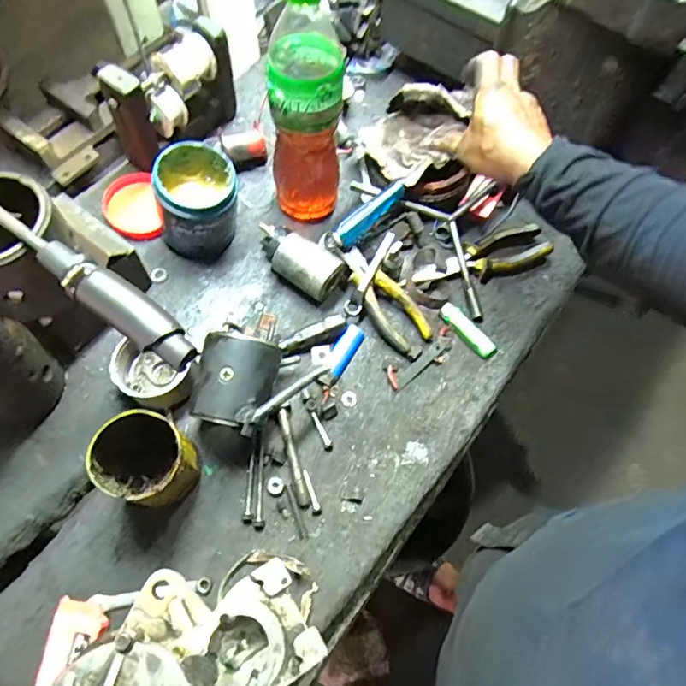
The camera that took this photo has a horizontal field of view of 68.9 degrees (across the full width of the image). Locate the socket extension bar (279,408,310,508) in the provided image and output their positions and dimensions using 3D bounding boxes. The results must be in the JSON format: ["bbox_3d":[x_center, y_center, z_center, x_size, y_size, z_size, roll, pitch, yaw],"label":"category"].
[{"bbox_3d":[-0.054,0.123,0.538,0.012,0.016,0.104,-14,67,-9],"label":"socket extension bar"}]

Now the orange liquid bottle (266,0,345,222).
[{"bbox_3d":[-0.042,-0.255,0.553,0.077,0.268,0.077,-2,66,-4],"label":"orange liquid bottle"}]

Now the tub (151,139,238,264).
[{"bbox_3d":[-0.171,-0.163,0.587,0.092,0.111,0.093,1,66,-3],"label":"tub"}]

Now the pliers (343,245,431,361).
[{"bbox_3d":[0.051,-0.049,0.598,0.055,0.022,0.143,-34,90,-17],"label":"pliers"}]

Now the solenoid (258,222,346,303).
[{"bbox_3d":[-0.055,-0.099,0.596,0.105,0.044,0.049,29,67,10],"label":"solenoid"}]

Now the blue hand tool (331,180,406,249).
[{"bbox_3d":[0.031,-0.156,0.610,0.025,0.030,0.114,43,70,15],"label":"blue hand tool"}]

